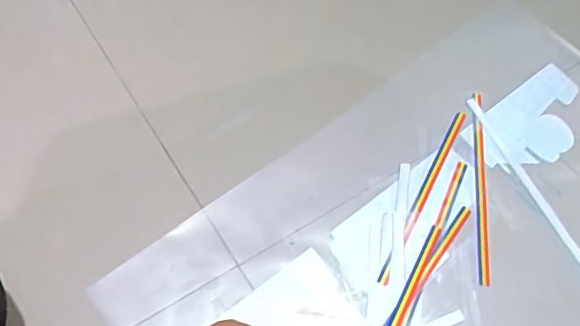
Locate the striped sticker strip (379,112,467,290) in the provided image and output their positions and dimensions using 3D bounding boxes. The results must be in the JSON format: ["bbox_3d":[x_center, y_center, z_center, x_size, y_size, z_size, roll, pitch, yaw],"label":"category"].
[{"bbox_3d":[0.137,0.028,0.571,0.012,0.004,0.218,26,62,11],"label":"striped sticker strip"}]

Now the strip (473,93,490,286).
[{"bbox_3d":[0.198,0.019,0.581,0.012,0.004,0.219,8,60,1],"label":"strip"}]

